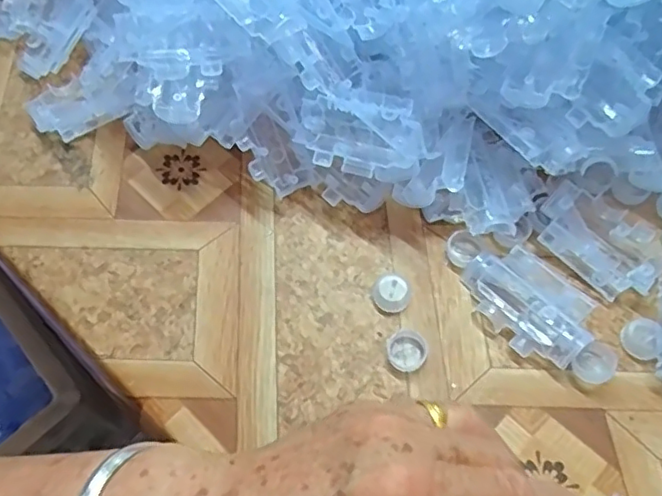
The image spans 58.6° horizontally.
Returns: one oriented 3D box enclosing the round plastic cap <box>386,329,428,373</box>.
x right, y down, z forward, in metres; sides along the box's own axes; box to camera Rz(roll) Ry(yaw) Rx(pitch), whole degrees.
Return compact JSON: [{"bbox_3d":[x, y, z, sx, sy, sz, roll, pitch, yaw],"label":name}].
[{"bbox_3d":[0.039,0.052,0.303,0.019,0.006,0.021,-9,62,-3],"label":"round plastic cap"}]

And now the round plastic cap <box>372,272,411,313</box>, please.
[{"bbox_3d":[0.033,0.024,0.317,0.020,0.008,0.020,-6,62,-2],"label":"round plastic cap"}]

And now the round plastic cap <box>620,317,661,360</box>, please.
[{"bbox_3d":[0.159,0.046,0.300,0.018,0.010,0.019,-1,62,1],"label":"round plastic cap"}]

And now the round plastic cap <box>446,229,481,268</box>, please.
[{"bbox_3d":[0.074,0.000,0.329,0.017,0.008,0.020,34,68,18],"label":"round plastic cap"}]

